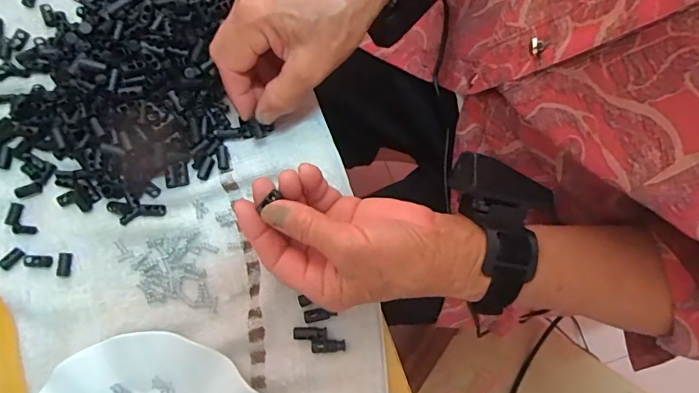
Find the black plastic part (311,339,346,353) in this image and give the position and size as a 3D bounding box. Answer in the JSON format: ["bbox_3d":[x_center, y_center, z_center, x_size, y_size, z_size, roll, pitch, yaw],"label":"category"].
[{"bbox_3d":[-0.015,0.108,0.336,0.024,0.004,0.010,-3,78,1],"label":"black plastic part"}]

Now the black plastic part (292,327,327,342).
[{"bbox_3d":[-0.029,0.100,0.337,0.024,0.004,0.010,3,78,2],"label":"black plastic part"}]

